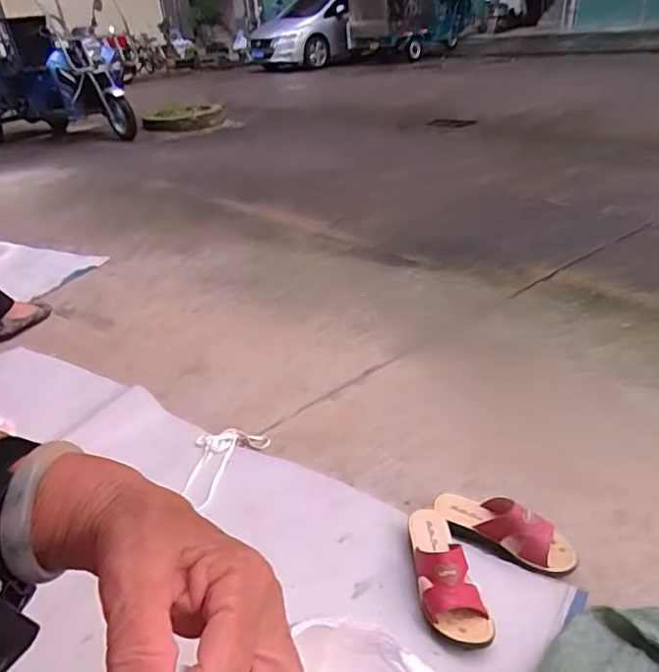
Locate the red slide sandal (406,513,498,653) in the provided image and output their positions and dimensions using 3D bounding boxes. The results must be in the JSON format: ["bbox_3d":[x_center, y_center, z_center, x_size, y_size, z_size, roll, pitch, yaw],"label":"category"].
[{"bbox_3d":[0.167,0.345,0.834,0.085,0.072,0.227,-9,30,-6],"label":"red slide sandal"}]

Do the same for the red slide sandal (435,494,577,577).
[{"bbox_3d":[0.281,0.313,0.903,0.219,0.070,0.079,15,36,32],"label":"red slide sandal"}]

